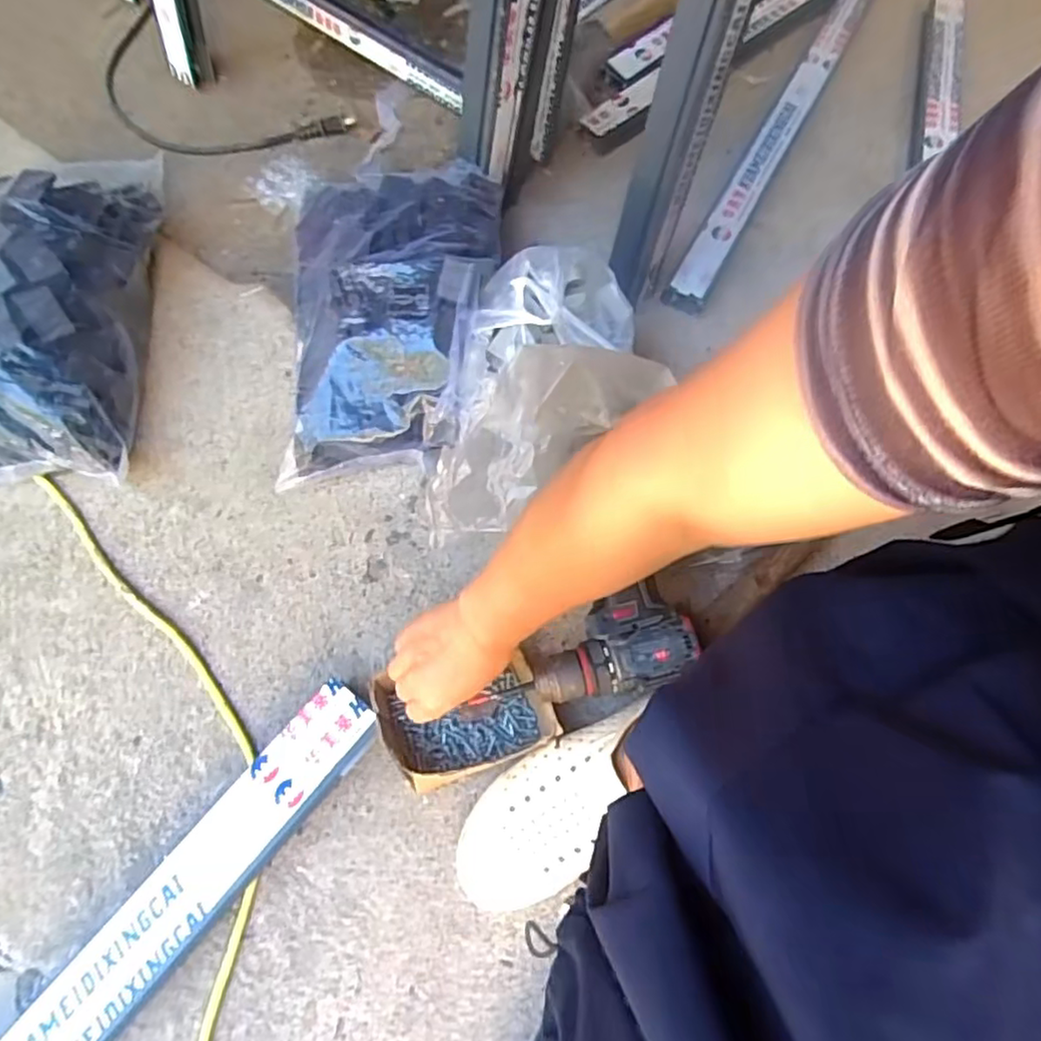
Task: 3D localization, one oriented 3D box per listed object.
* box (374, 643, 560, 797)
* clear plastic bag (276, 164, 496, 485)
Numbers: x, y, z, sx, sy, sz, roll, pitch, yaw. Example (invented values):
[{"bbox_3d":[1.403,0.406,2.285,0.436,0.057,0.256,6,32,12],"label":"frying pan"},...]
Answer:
[{"bbox_3d":[-0.048,0.165,0.570,0.139,0.060,0.098,-20,71,-5],"label":"box"},{"bbox_3d":[-0.133,-0.224,0.699,0.225,0.120,0.362,-2,70,2],"label":"clear plastic bag"}]

